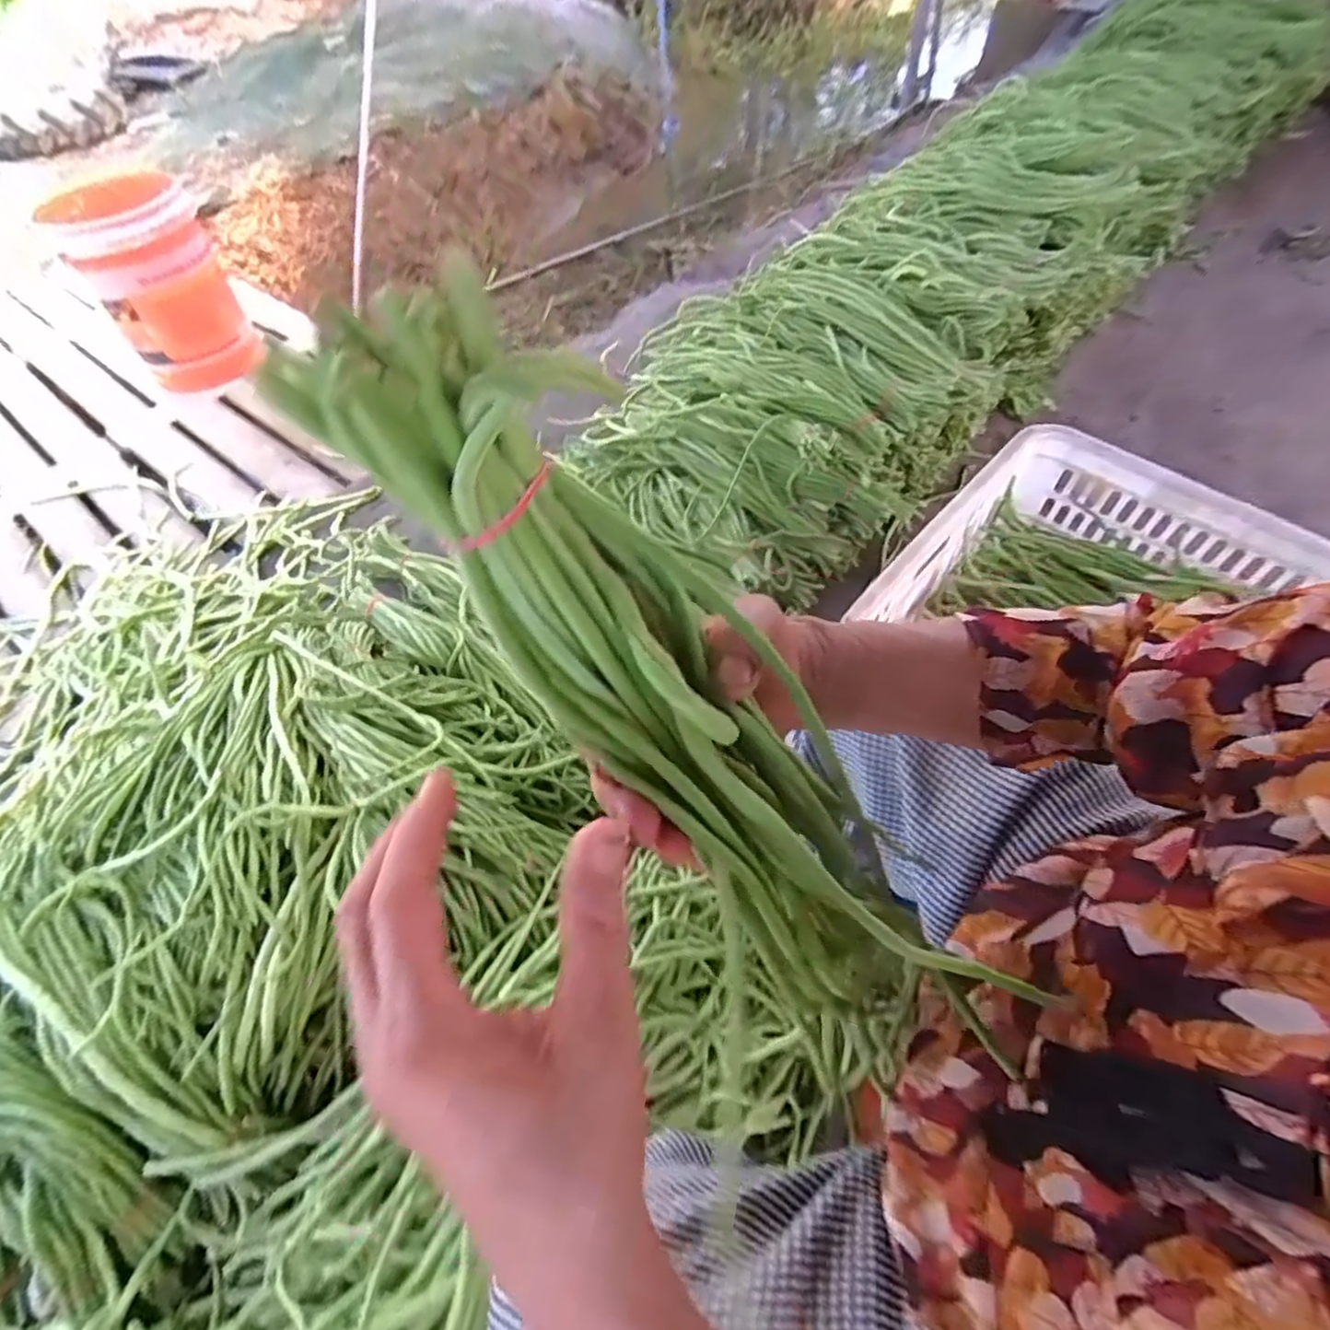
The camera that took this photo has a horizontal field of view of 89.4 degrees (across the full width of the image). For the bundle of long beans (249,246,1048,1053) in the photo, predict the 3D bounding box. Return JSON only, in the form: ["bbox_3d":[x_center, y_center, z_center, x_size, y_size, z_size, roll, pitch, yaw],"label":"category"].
[{"bbox_3d":[0.017,0.016,0.227,0.074,0.295,0.072,-48,23,-24],"label":"bundle of long beans"}]

